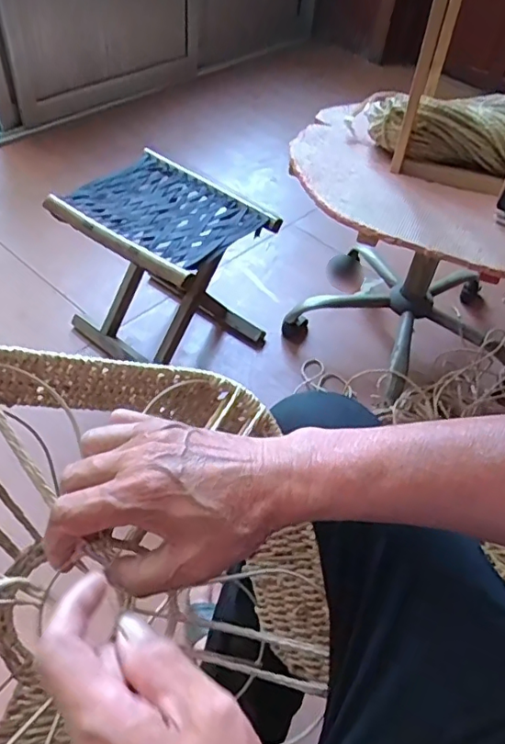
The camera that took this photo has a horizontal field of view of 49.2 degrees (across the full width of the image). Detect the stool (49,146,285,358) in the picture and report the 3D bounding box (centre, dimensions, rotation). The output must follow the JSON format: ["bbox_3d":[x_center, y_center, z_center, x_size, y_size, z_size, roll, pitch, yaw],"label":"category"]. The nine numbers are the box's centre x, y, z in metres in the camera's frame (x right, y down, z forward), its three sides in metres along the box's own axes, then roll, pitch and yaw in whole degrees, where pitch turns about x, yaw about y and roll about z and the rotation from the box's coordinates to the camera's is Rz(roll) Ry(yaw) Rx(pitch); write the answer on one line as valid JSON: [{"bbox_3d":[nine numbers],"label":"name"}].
[{"bbox_3d":[-0.161,-0.180,1.022,0.312,0.285,0.243,31,53,19],"label":"stool"}]

